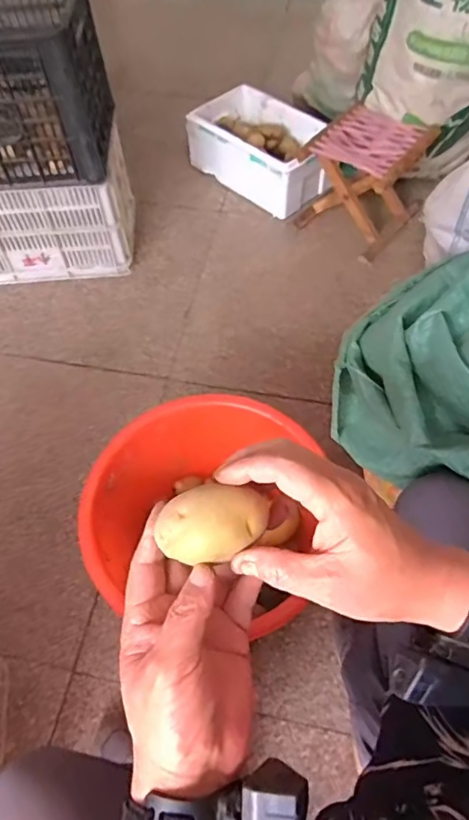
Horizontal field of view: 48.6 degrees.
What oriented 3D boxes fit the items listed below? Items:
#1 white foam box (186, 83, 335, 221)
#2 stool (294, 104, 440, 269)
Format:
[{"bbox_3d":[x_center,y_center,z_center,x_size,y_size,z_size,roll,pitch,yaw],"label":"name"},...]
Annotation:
[{"bbox_3d":[0.084,-0.772,1.547,0.258,0.169,0.456,-37,63,-20],"label":"white foam box"},{"bbox_3d":[0.345,-0.610,1.388,0.275,0.242,0.311,25,61,16],"label":"stool"}]

